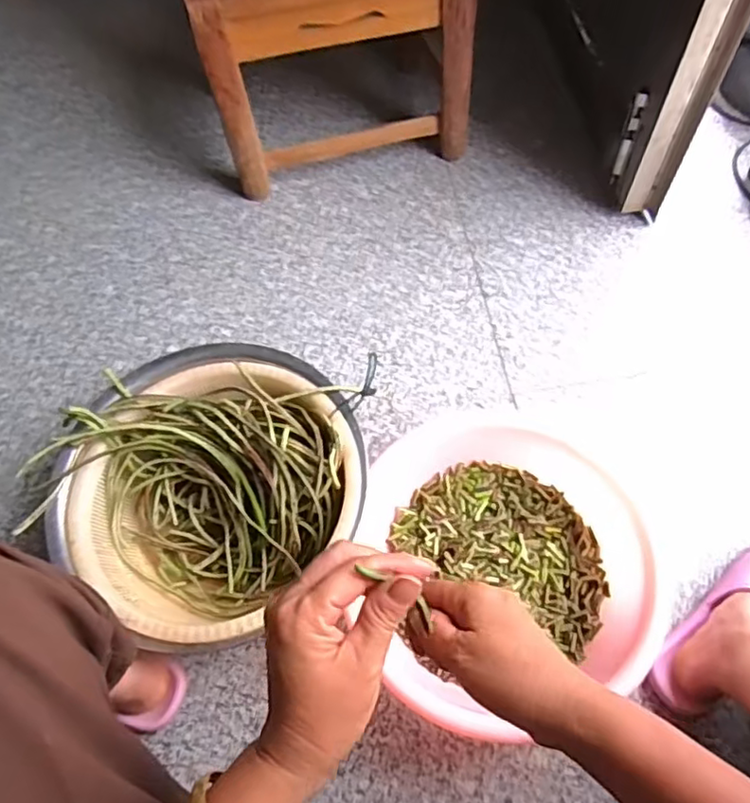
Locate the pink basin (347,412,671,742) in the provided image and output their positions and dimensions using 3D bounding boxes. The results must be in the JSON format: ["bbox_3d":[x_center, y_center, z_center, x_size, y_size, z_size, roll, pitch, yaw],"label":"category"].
[{"bbox_3d":[0.135,0.165,0.681,0.312,0.107,0.346,10,64,8],"label":"pink basin"}]

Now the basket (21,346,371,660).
[{"bbox_3d":[-0.188,0.095,0.729,0.321,0.123,0.303,-40,68,-16],"label":"basket"}]

